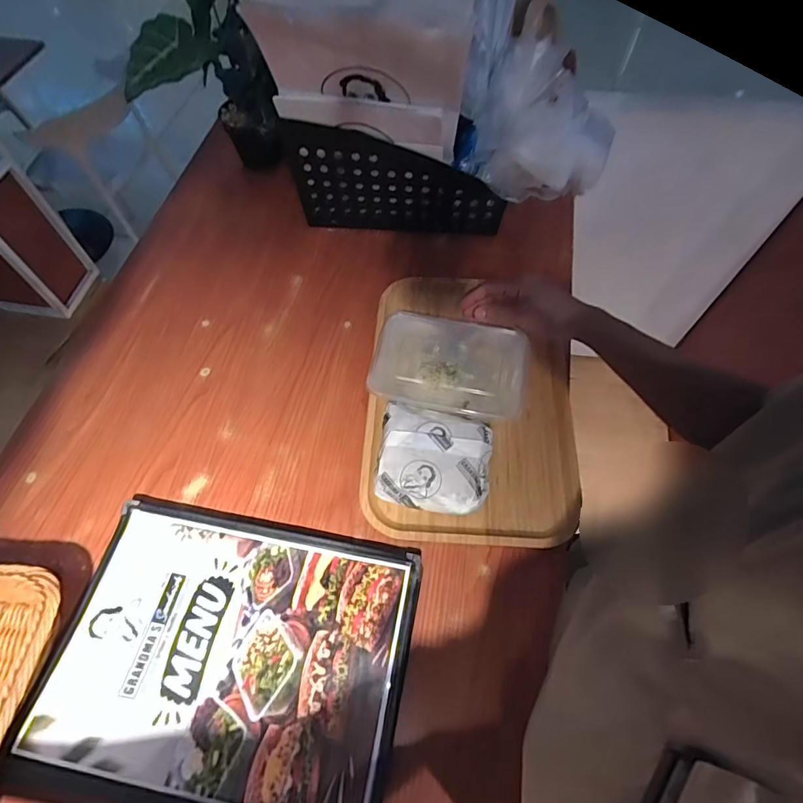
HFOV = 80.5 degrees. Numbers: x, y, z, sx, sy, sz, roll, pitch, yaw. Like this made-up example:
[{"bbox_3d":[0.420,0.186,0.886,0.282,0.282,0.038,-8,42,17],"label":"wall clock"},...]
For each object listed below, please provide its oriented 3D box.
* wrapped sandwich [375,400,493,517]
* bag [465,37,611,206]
[{"bbox_3d":[0.035,0.065,0.511,0.115,0.046,0.102,9,61,5],"label":"wrapped sandwich"},{"bbox_3d":[0.187,-0.359,0.613,0.169,0.127,0.143,19,63,11],"label":"bag"}]

